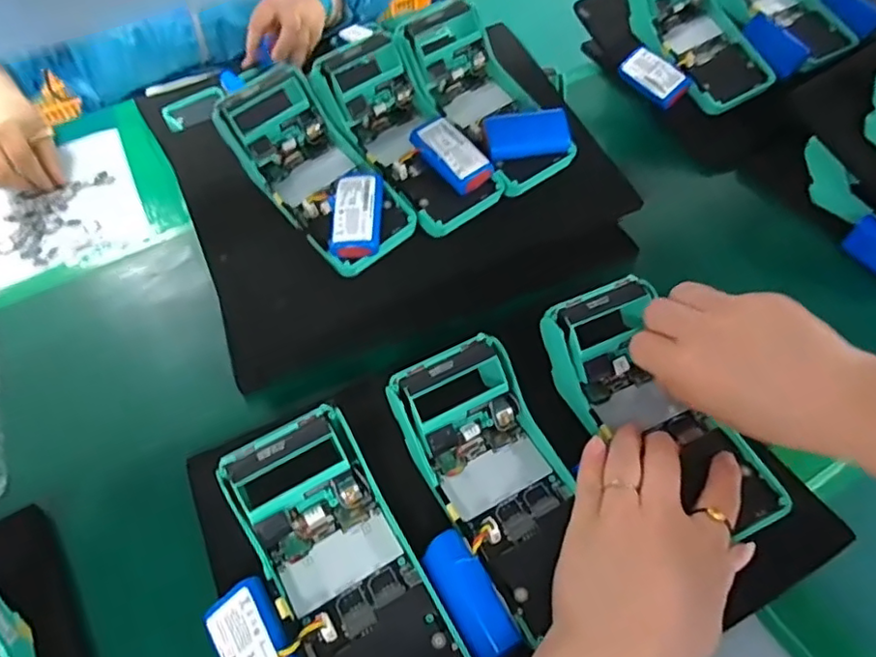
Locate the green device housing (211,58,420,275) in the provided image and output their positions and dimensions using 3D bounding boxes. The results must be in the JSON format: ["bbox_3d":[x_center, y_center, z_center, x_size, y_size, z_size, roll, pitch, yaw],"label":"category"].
[{"bbox_3d":[-0.097,-0.118,0.466,0.086,0.051,0.170,-35,82,-23],"label":"green device housing"}]

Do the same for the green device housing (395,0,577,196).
[{"bbox_3d":[0.037,-0.194,0.503,0.087,0.054,0.177,-29,83,-18],"label":"green device housing"}]

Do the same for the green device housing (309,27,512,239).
[{"bbox_3d":[-0.027,-0.157,0.477,0.083,0.056,0.176,-29,81,-19],"label":"green device housing"}]

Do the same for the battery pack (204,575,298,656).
[{"bbox_3d":[-0.095,0.167,0.306,0.034,0.013,0.069,-30,54,-19],"label":"battery pack"}]

